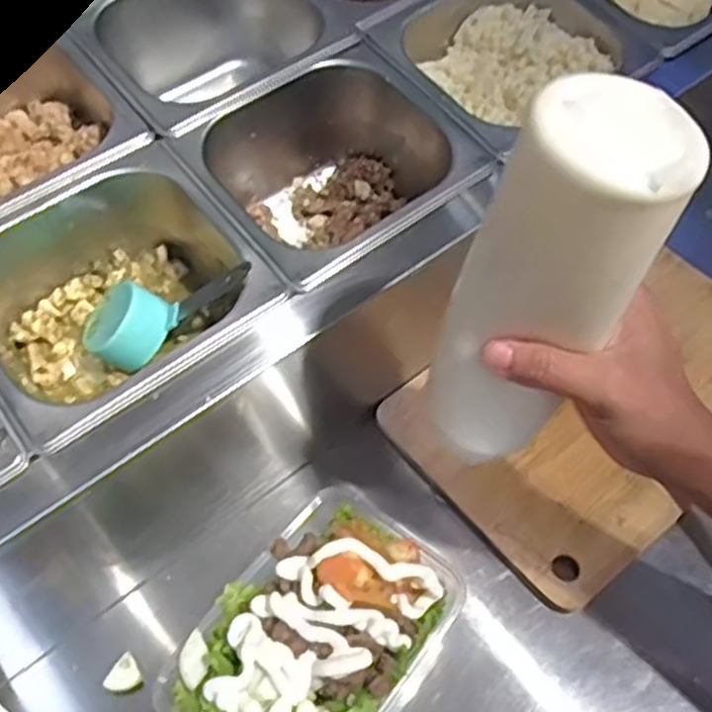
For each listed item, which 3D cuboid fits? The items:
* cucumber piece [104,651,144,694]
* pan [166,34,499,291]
[{"bbox_3d":[-0.148,0.206,0.487,0.021,0.008,0.023,38,66,25],"label":"cucumber piece"},{"bbox_3d":[-0.022,-0.127,0.557,0.173,0.102,0.170,-34,60,-19],"label":"pan"}]

